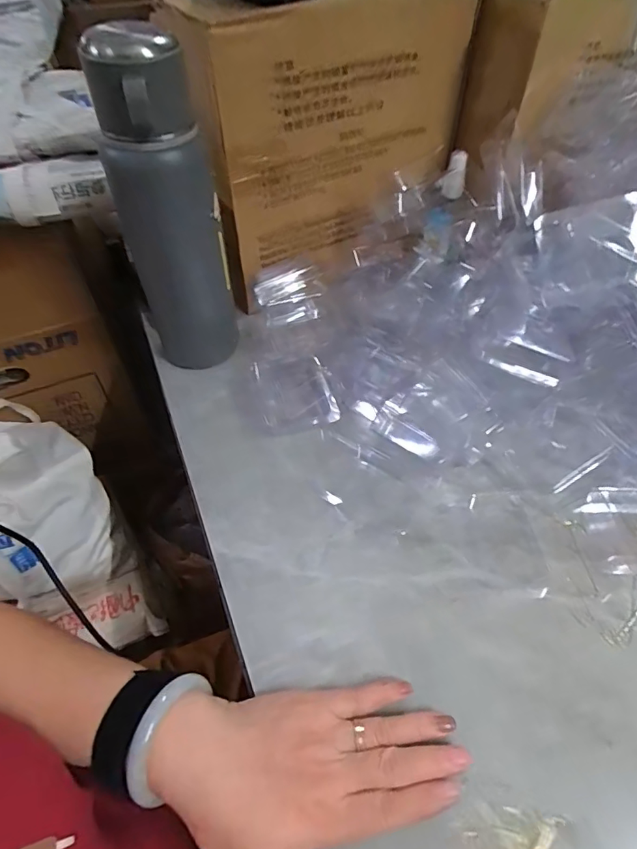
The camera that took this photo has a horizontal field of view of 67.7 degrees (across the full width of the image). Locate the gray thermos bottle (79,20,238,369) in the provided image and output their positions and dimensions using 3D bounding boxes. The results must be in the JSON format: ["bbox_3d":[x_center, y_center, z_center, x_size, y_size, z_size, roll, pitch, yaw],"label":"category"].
[{"bbox_3d":[-0.124,-0.160,0.407,0.082,0.264,0.066,-16,55,-12],"label":"gray thermos bottle"}]

